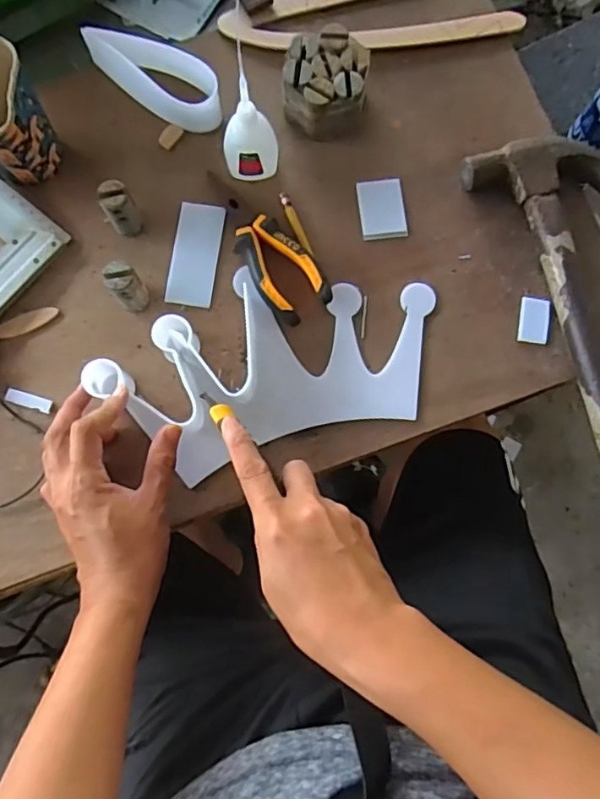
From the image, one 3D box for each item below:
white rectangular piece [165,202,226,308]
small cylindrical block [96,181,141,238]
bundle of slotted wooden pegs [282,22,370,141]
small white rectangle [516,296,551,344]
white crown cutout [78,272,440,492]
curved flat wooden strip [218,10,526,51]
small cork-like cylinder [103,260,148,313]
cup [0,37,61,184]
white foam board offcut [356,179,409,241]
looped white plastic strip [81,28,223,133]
[{"bbox_3d":[-0.092,-0.127,0.513,0.039,0.005,0.091,8,80,3],"label":"white rectangular piece"},{"bbox_3d":[-0.151,-0.160,0.492,0.026,0.054,0.023,-30,80,-4],"label":"small cylindrical block"},{"bbox_3d":[0.022,-0.274,0.512,0.067,0.054,0.071,14,80,4],"label":"bundle of slotted wooden pegs"},{"bbox_3d":[0.200,-0.068,0.500,0.024,0.004,0.039,9,80,3],"label":"small white rectangle"},{"bbox_3d":[-0.025,-0.030,0.479,0.280,0.043,0.150,-11,79,-7],"label":"white crown cutout"},{"bbox_3d":[0.066,-0.342,0.544,0.280,0.013,0.044,1,71,1],"label":"curved flat wooden strip"},{"bbox_3d":[-0.142,-0.092,0.480,0.024,0.055,0.023,0,80,1],"label":"small cork-like cylinder"},{"bbox_3d":[-0.237,-0.230,0.486,0.069,0.095,0.073,0,80,1],"label":"cup"},{"bbox_3d":[0.073,-0.169,0.520,0.039,0.007,0.052,-7,80,0],"label":"white foam board offcut"},{"bbox_3d":[-0.133,-0.286,0.522,0.132,0.047,0.042,24,80,5],"label":"looped white plastic strip"}]

